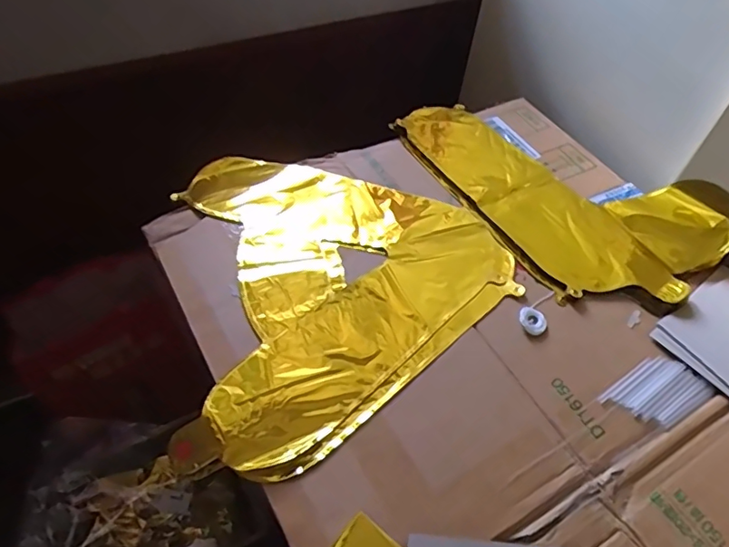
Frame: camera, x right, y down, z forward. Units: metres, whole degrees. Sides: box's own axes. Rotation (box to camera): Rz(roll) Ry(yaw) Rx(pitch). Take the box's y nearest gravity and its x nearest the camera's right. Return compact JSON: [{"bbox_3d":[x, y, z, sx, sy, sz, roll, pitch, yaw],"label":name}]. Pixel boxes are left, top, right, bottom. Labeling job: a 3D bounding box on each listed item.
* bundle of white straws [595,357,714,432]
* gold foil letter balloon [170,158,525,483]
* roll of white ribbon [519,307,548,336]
[{"bbox_3d":[0.286,0.116,0.527,0.101,0.004,0.061,-28,60,-23],"label":"bundle of white straws"},{"bbox_3d":[-0.052,-0.012,0.595,0.375,0.025,0.381,-22,58,-20],"label":"gold foil letter balloon"},{"bbox_3d":[0.172,0.048,0.556,0.026,0.005,0.029,-35,63,-27],"label":"roll of white ribbon"}]

